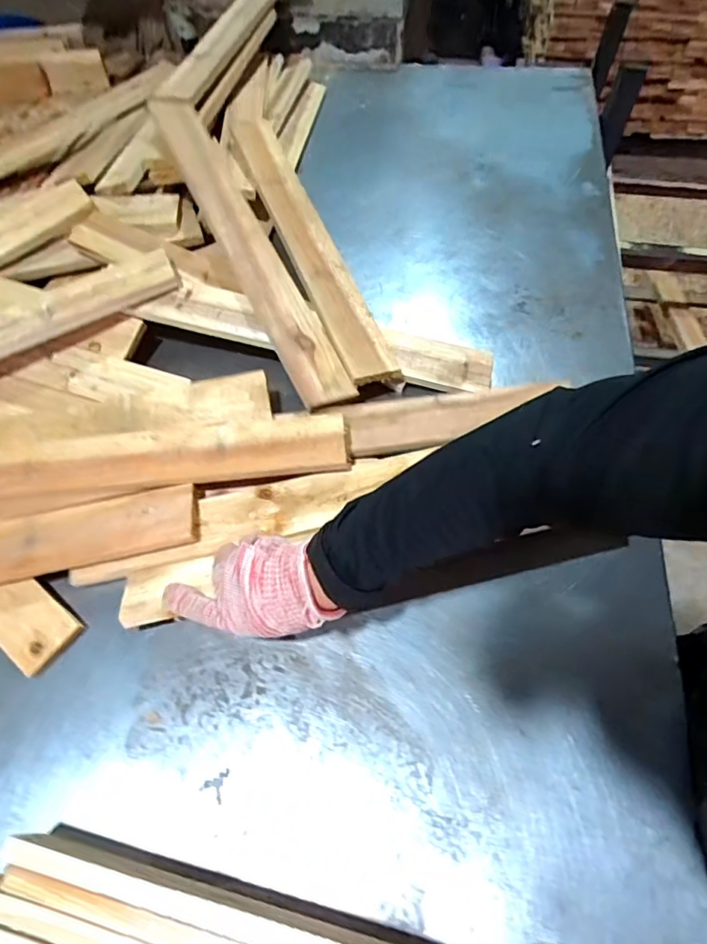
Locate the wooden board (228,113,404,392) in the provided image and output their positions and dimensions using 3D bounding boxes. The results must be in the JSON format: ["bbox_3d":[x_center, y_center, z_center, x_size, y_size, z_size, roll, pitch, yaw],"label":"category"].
[{"bbox_3d":[-0.064,-0.315,0.678,0.060,0.011,0.493,-20,67,-11],"label":"wooden board"}]

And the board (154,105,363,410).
[{"bbox_3d":[-0.142,-0.310,0.663,0.064,0.018,0.550,-20,69,-22],"label":"board"}]

